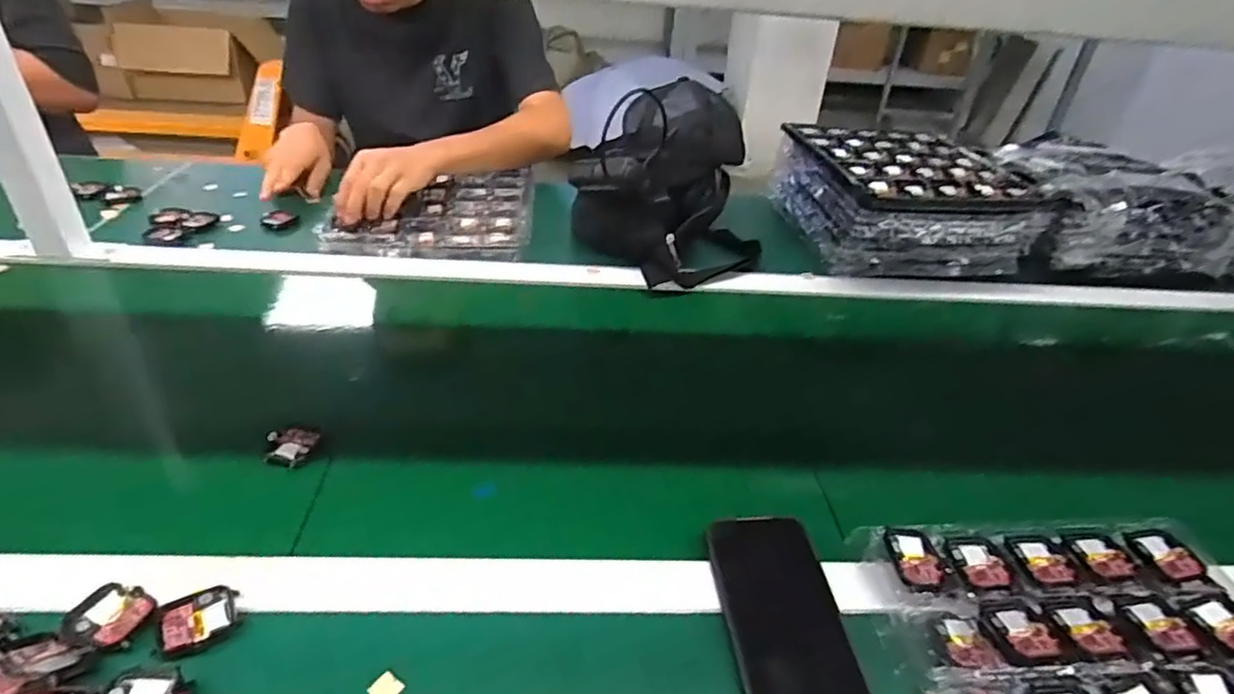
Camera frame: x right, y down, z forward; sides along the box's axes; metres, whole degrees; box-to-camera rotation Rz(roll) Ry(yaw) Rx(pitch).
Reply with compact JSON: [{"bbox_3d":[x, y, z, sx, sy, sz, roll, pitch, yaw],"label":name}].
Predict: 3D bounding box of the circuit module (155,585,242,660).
[{"bbox_3d":[-0.263,0.170,0.414,0.044,0.007,0.046,-20,42,-31],"label":"circuit module"}]

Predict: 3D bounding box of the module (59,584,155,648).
[{"bbox_3d":[-0.317,0.167,0.410,0.042,0.006,0.041,16,37,15],"label":"module"}]

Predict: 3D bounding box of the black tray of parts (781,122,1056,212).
[{"bbox_3d":[0.419,-0.256,0.916,0.295,0.021,0.300,-2,36,-10],"label":"black tray of parts"}]

